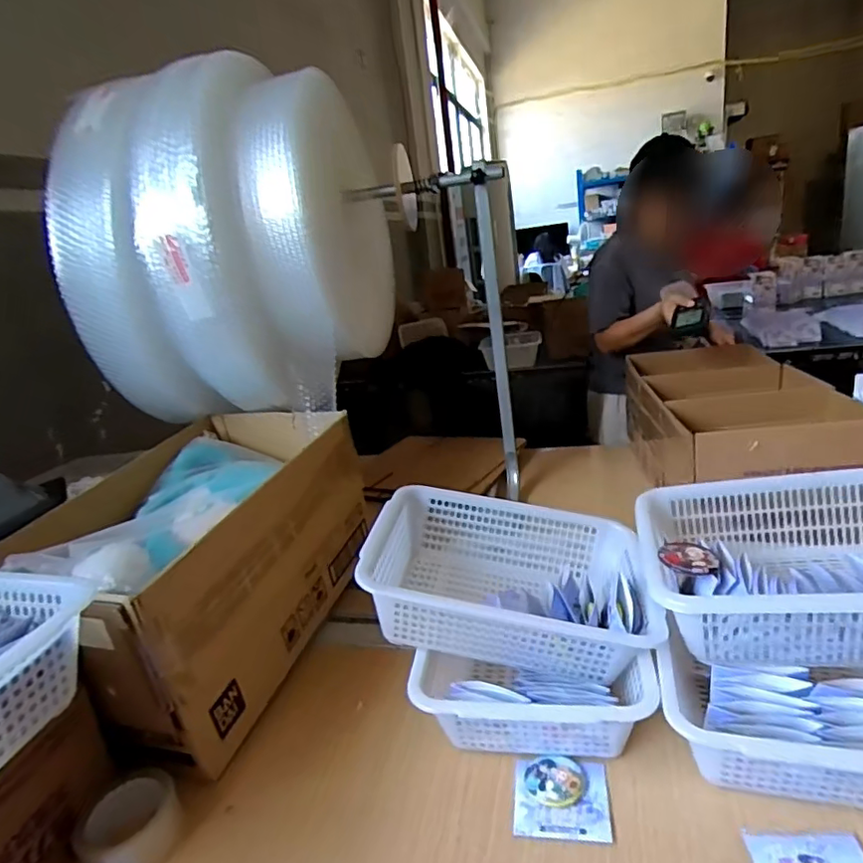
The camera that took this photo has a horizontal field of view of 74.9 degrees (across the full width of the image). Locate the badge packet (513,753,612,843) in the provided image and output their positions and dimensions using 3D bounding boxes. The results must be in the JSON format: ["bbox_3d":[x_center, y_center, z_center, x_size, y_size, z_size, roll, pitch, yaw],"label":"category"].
[{"bbox_3d":[0.129,0.363,0.562,0.090,0.009,0.079,-3,19,12],"label":"badge packet"}]

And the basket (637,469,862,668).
[{"bbox_3d":[0.418,0.137,0.642,0.332,0.104,0.263,-1,19,17],"label":"basket"}]

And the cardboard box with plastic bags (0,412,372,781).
[{"bbox_3d":[-0.300,0.172,0.803,0.247,0.263,0.525,-1,19,17],"label":"cardboard box with plastic bags"}]

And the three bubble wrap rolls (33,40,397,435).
[{"bbox_3d":[-0.326,-0.313,0.992,0.352,0.492,0.426,-2,19,17],"label":"three bubble wrap rolls"}]

